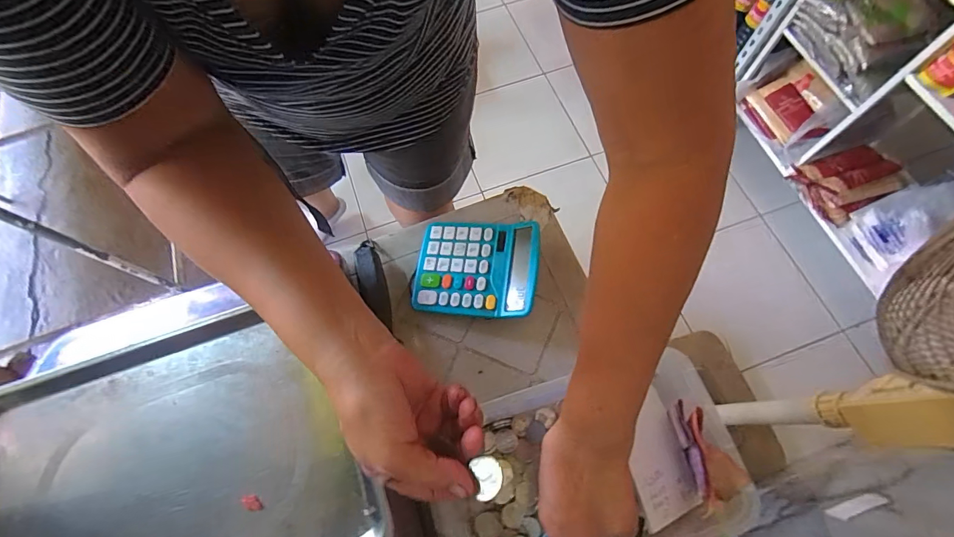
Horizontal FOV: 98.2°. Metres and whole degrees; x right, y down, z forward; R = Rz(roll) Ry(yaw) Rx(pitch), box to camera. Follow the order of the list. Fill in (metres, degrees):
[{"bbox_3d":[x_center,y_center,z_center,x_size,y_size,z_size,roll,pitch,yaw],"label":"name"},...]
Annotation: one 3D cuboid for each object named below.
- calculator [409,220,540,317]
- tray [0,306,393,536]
[{"bbox_3d":[-0.003,-0.002,0.491,0.145,0.044,0.118,9,69,6],"label":"calculator"},{"bbox_3d":[-0.254,0.164,0.340,0.303,0.027,0.234,-20,68,-5],"label":"tray"}]

